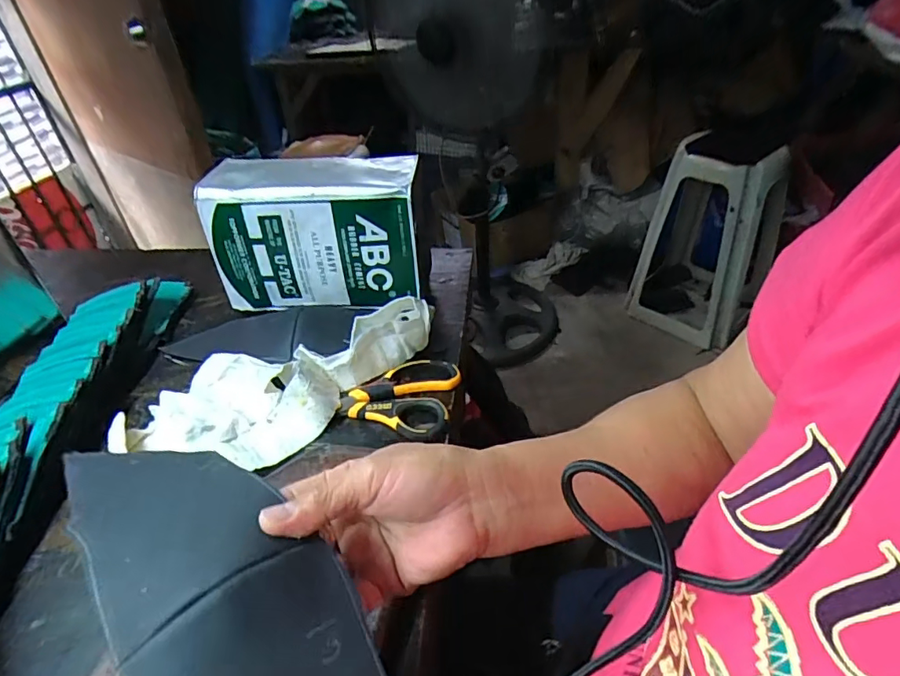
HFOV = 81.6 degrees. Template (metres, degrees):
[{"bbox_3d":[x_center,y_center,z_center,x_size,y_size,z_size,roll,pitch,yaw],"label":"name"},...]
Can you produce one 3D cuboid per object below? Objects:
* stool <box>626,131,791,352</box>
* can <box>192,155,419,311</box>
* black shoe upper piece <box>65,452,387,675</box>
[{"bbox_3d":[0.752,-0.311,1.517,0.338,0.520,0.366,20,45,28],"label":"stool"},{"bbox_3d":[-0.146,-0.113,0.593,0.222,0.159,0.081,0,39,6],"label":"can"},{"bbox_3d":[-0.104,0.124,0.245,0.261,0.045,0.091,37,54,28],"label":"black shoe upper piece"}]

